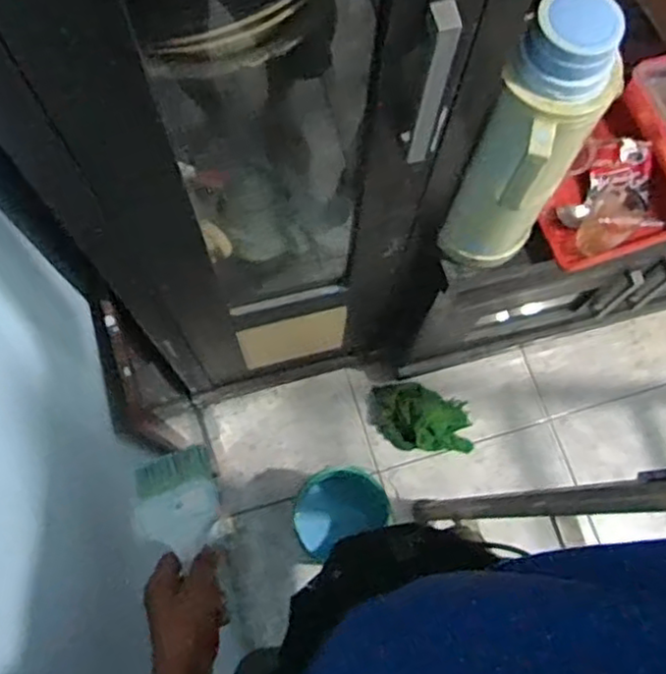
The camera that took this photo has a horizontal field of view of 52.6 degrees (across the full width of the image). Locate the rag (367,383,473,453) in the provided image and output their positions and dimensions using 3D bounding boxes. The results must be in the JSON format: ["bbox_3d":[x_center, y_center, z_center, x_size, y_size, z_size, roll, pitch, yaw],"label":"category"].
[{"bbox_3d":[0.191,0.176,1.477,0.222,0.037,0.136,4,73,0],"label":"rag"}]

